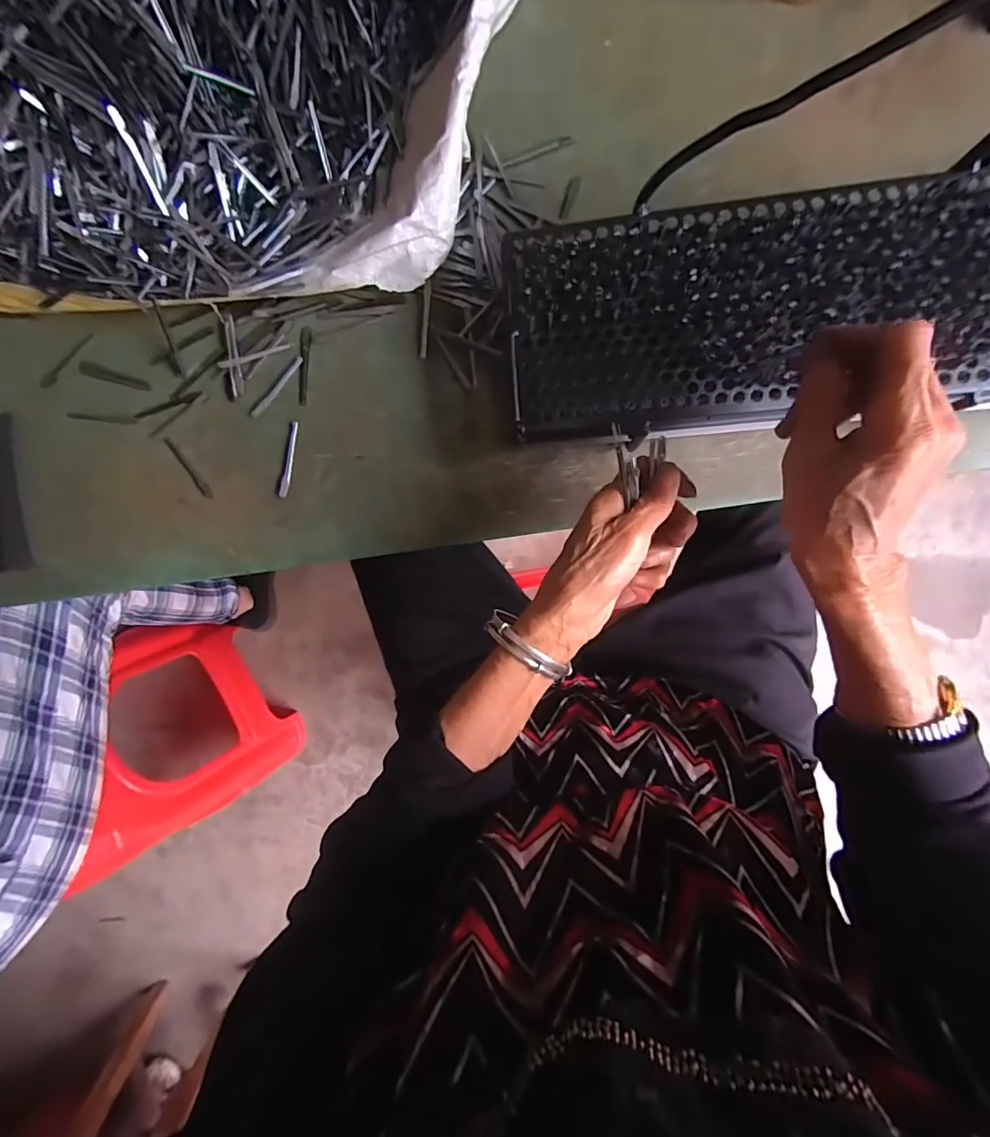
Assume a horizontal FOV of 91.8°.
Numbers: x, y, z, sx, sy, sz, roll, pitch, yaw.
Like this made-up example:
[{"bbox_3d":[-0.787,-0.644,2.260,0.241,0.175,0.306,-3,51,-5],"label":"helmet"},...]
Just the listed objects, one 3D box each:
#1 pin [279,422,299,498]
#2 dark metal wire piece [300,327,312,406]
[{"bbox_3d":[-0.188,-0.099,0.437,0.008,0.004,0.068,13,92,-4],"label":"pin"},{"bbox_3d":[-0.172,-0.182,0.431,0.009,0.004,0.067,6,93,-3],"label":"dark metal wire piece"}]

